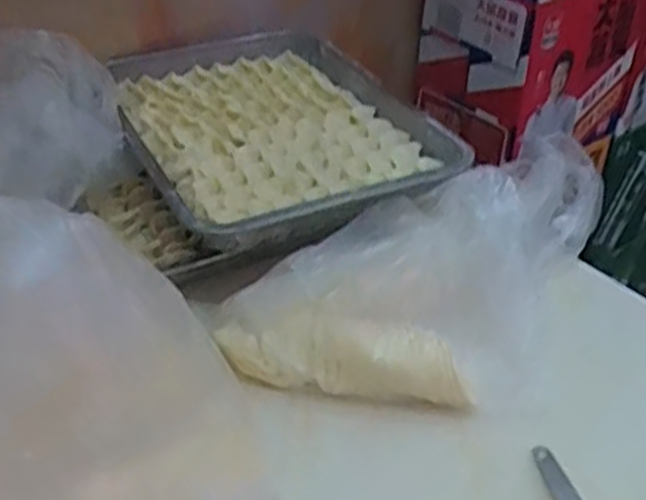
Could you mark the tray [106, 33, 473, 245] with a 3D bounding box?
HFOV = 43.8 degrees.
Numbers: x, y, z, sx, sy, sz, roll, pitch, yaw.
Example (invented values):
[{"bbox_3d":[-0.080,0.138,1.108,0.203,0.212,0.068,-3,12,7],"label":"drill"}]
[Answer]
[{"bbox_3d":[-0.069,-0.142,0.868,0.290,0.038,0.423,-16,40,-21],"label":"tray"}]

